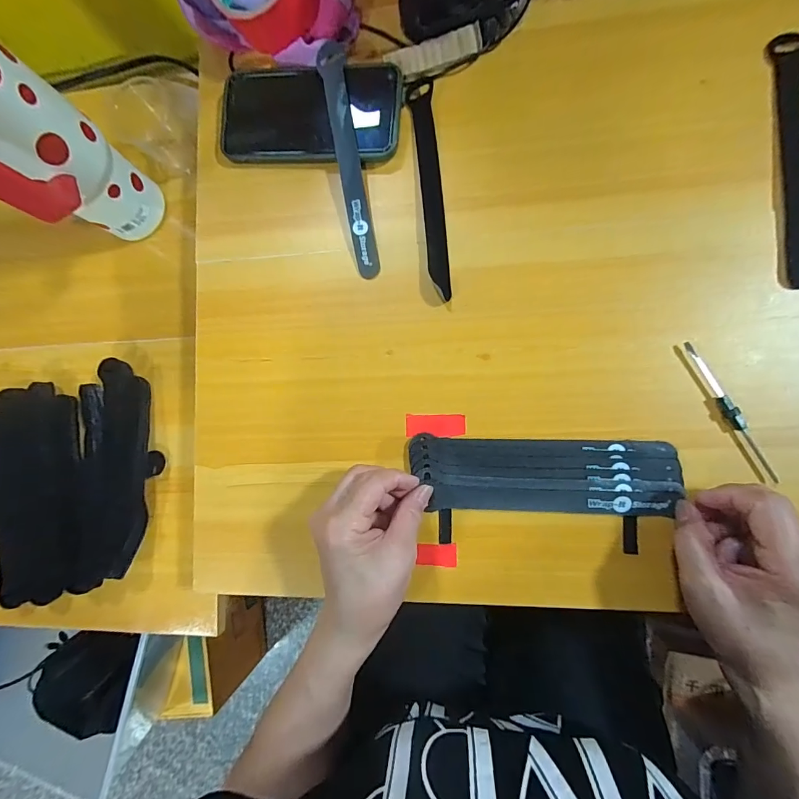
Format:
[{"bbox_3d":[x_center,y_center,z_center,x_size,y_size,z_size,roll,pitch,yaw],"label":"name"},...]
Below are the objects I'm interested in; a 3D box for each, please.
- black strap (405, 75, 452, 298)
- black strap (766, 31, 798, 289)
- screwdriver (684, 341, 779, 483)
[{"bbox_3d":[0.026,-0.181,0.344,0.020,0.006,0.192,-5,86,9],"label":"black strap"},{"bbox_3d":[0.292,-0.180,0.300,0.025,0.004,0.192,2,87,9],"label":"black strap"},{"bbox_3d":[0.242,0.008,0.297,0.008,0.011,0.114,-29,82,6],"label":"screwdriver"}]

